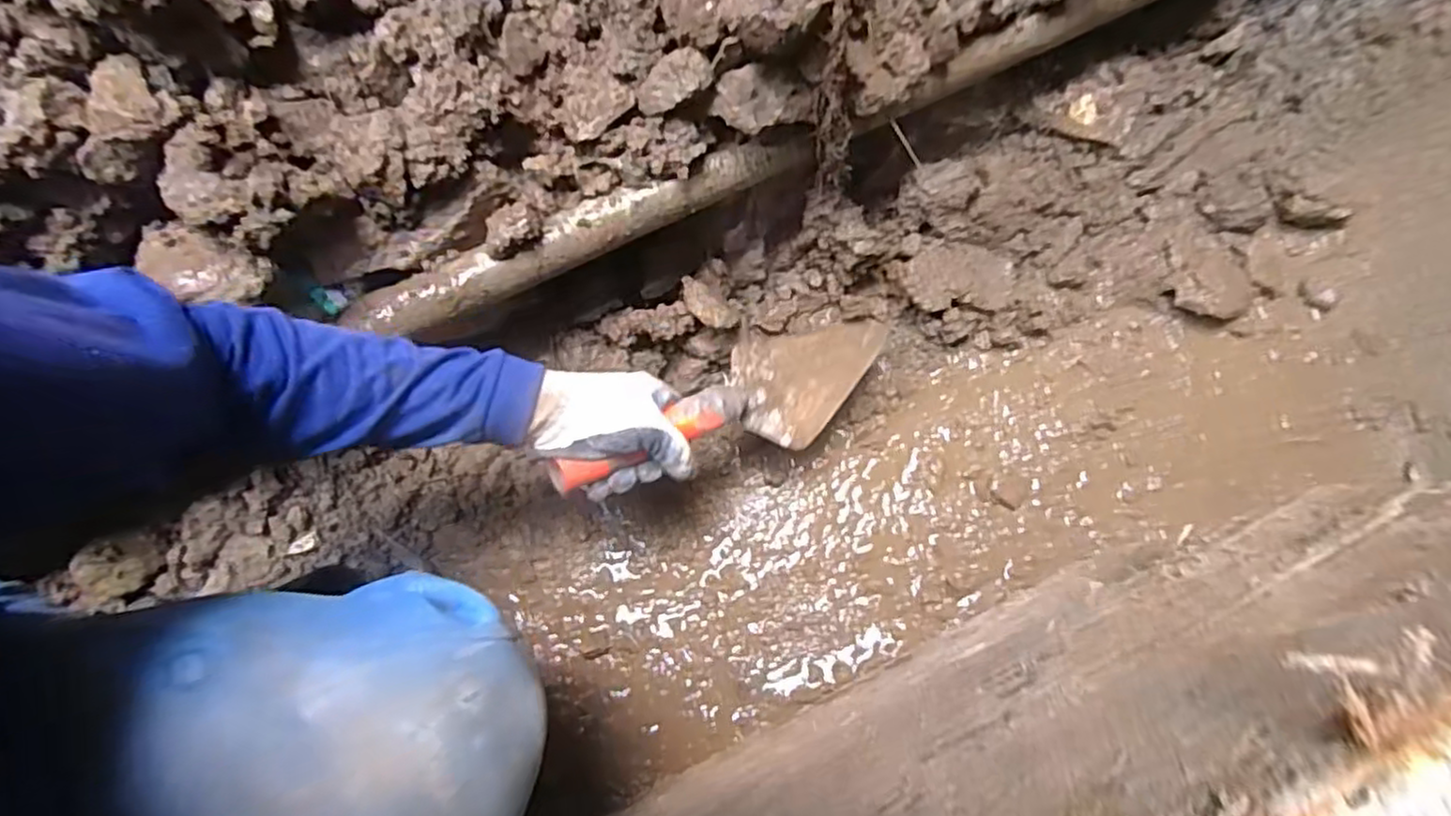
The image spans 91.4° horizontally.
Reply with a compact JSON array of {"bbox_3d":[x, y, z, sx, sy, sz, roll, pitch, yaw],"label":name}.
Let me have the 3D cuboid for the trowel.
[{"bbox_3d":[0.011,-0.005,0.610,0.342,0.053,0.110,-25,76,-34],"label":"trowel"}]

